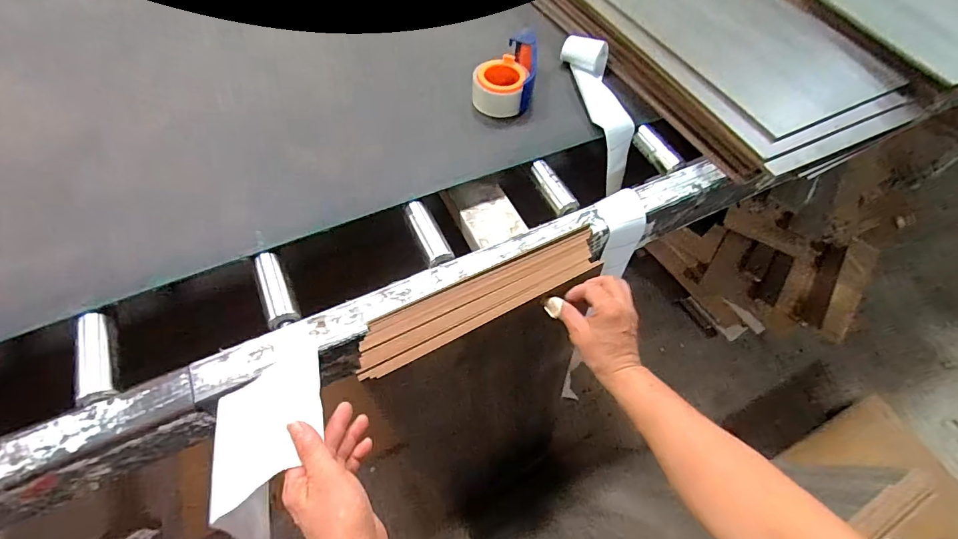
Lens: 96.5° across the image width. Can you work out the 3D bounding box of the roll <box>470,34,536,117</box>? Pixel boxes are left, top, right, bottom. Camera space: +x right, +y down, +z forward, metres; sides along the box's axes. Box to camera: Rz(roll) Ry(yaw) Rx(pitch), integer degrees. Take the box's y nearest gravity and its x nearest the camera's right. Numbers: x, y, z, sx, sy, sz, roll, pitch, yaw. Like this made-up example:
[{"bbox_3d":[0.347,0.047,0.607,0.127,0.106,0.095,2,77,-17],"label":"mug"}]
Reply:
[{"bbox_3d":[0.042,-0.312,0.684,0.094,0.048,0.144,9,59,2],"label":"roll"}]

